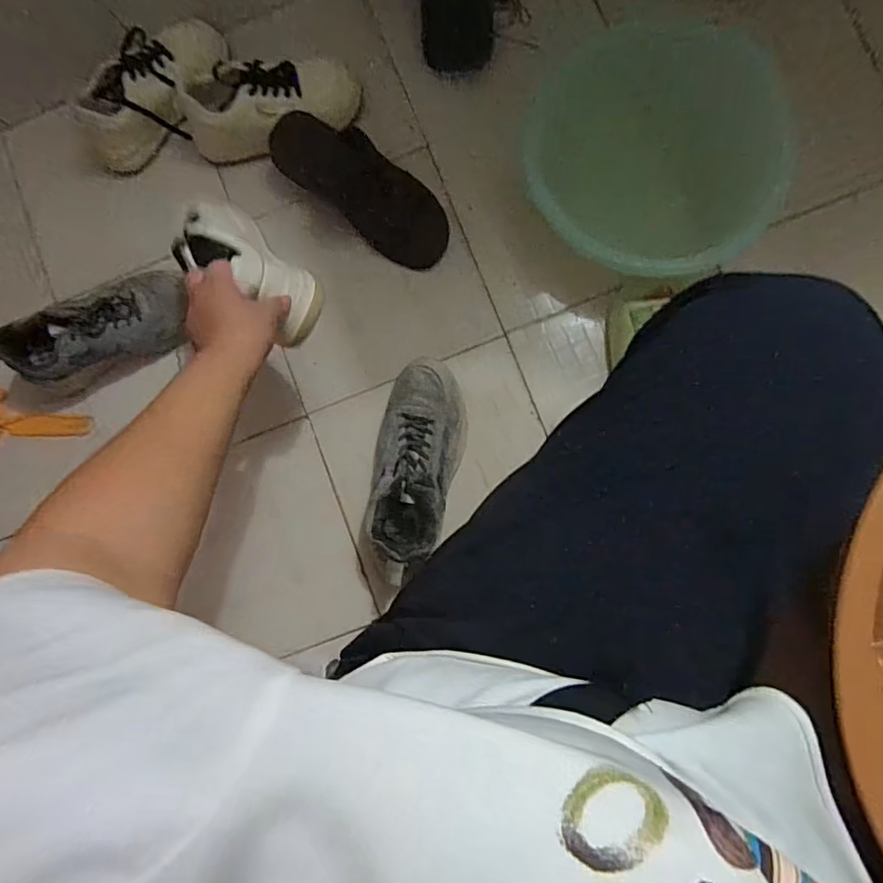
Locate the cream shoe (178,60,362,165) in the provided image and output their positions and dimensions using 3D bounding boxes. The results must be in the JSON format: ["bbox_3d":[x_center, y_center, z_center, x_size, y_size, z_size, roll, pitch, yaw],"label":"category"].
[{"bbox_3d":[-0.238,-0.465,0.757,0.249,0.111,0.105,-15,85,6],"label":"cream shoe"}]

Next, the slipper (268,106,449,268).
[{"bbox_3d":[-0.105,-0.346,0.738,0.279,0.054,0.105,36,91,-5],"label":"slipper"}]

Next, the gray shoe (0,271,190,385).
[{"bbox_3d":[-0.481,-0.153,0.743,0.234,0.096,0.104,-13,85,6],"label":"gray shoe"}]

